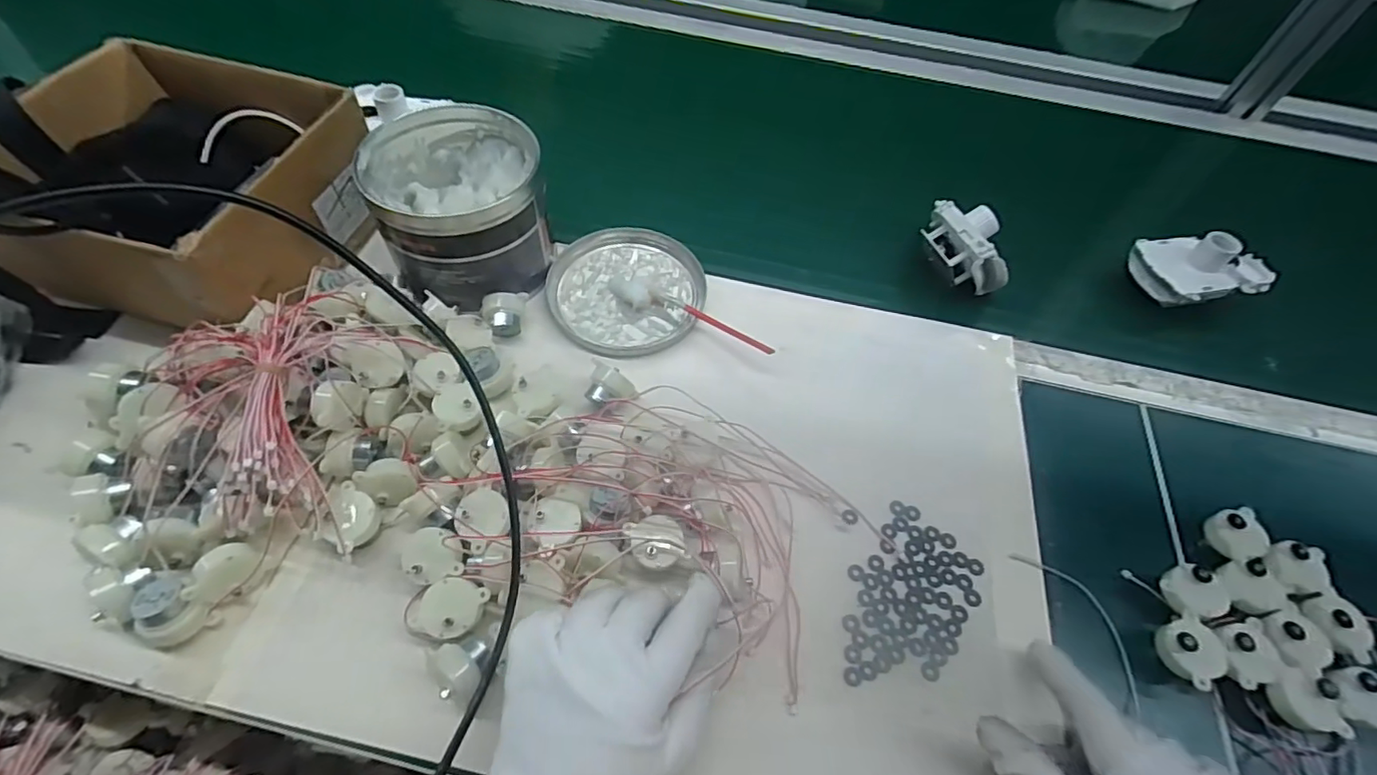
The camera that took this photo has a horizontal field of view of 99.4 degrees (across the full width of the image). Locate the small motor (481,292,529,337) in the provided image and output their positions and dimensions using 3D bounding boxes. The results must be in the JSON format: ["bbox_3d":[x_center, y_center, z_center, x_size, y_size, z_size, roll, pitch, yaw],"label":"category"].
[{"bbox_3d":[-0.142,-0.055,0.458,0.033,0.025,0.030,-8,60,-9],"label":"small motor"}]

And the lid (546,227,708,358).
[{"bbox_3d":[-0.053,-0.088,0.497,0.126,0.016,0.132,2,58,-3],"label":"lid"}]

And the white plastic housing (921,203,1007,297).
[{"bbox_3d":[0.235,-0.123,0.502,0.054,0.049,0.079,-4,59,-7],"label":"white plastic housing"}]

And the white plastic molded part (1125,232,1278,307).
[{"bbox_3d":[0.447,-0.105,0.510,0.081,0.050,0.068,-1,59,-5],"label":"white plastic molded part"}]

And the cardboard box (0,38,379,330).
[{"bbox_3d":[-0.373,-0.144,0.445,0.217,0.110,0.207,16,59,5],"label":"cardboard box"}]

